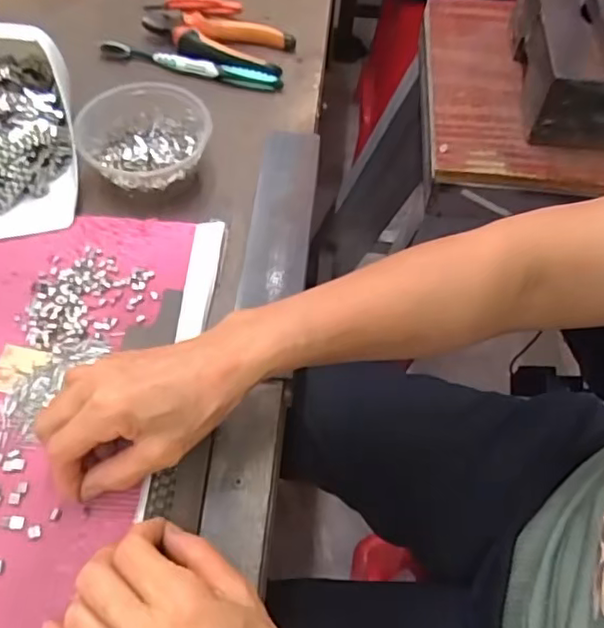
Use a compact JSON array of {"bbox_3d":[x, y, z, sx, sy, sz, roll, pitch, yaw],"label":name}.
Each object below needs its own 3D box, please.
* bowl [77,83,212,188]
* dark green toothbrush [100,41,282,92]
[{"bbox_3d":[-0.129,-0.144,0.527,0.098,0.048,0.100,1,58,-2],"label":"bowl"},{"bbox_3d":[-0.110,-0.245,0.614,0.181,0.016,0.012,15,59,6],"label":"dark green toothbrush"}]

